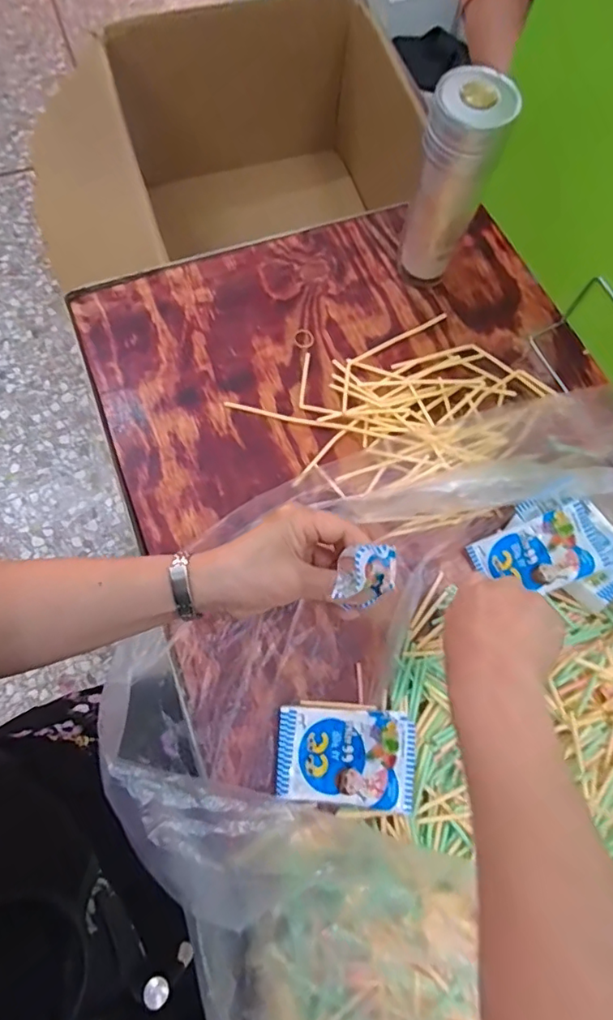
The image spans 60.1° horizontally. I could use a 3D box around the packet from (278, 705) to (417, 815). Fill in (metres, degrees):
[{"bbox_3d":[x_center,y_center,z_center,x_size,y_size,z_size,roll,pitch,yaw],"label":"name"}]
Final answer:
[{"bbox_3d":[0.033,0.202,0.431,0.110,0.011,0.075,3,72,-2],"label":"packet"}]

